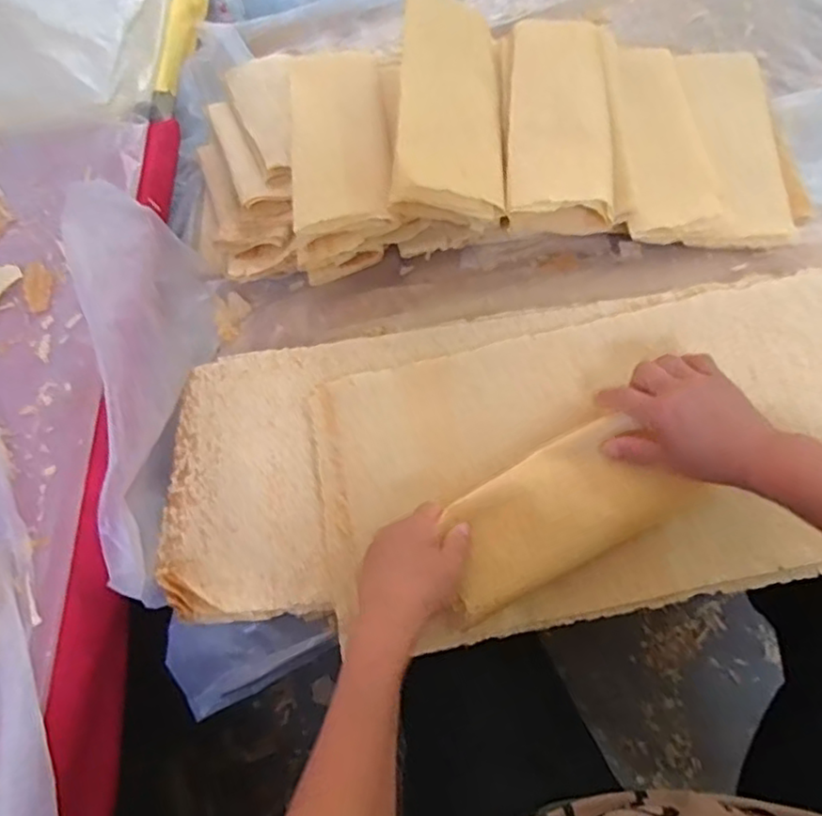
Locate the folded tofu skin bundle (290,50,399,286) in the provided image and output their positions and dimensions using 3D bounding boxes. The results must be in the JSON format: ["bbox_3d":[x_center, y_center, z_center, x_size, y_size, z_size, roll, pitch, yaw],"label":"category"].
[{"bbox_3d":[-0.081,-0.287,0.735,0.110,0.072,0.265,-5,72,1],"label":"folded tofu skin bundle"}]

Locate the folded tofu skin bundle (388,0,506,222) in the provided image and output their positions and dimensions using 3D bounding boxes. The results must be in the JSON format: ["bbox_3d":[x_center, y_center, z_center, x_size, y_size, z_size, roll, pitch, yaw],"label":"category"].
[{"bbox_3d":[0.042,-0.322,0.680,0.107,0.059,0.263,1,72,4],"label":"folded tofu skin bundle"}]

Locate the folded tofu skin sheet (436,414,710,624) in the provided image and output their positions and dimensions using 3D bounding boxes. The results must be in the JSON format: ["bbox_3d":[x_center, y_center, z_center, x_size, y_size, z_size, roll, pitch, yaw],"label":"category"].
[{"bbox_3d":[0.124,0.087,0.551,0.211,0.015,0.099,-27,83,-8],"label":"folded tofu skin sheet"}]

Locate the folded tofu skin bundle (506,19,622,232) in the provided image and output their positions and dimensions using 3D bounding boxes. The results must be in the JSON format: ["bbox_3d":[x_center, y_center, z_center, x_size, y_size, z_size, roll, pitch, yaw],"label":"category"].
[{"bbox_3d":[0.163,-0.317,0.704,0.115,0.069,0.272,1,66,9],"label":"folded tofu skin bundle"}]

